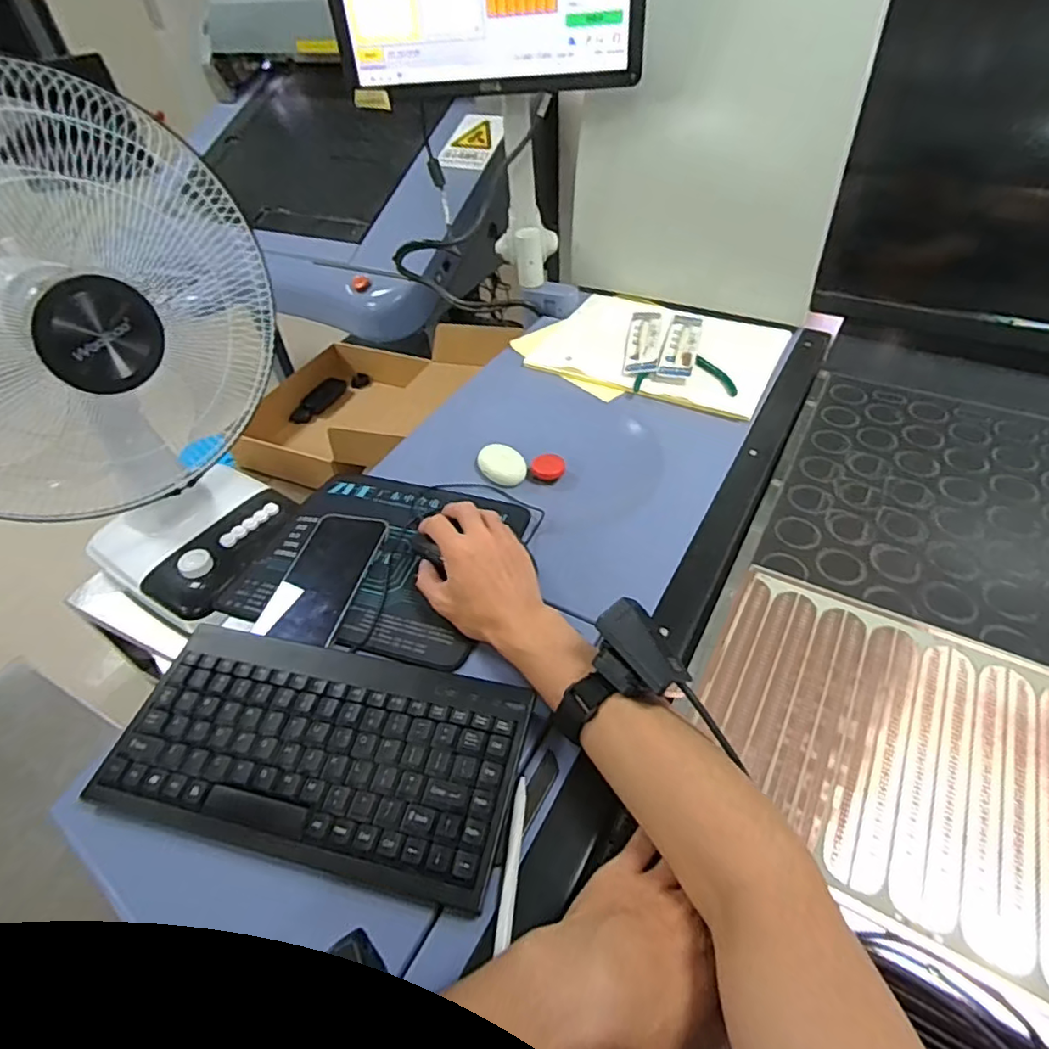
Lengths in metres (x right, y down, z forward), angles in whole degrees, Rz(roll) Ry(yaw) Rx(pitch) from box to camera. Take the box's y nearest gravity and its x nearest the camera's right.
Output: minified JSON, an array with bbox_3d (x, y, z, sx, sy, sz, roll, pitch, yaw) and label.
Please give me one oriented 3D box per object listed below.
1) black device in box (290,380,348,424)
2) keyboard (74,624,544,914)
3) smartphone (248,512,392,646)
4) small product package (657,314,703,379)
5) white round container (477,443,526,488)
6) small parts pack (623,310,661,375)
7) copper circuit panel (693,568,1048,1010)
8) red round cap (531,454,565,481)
[{"bbox_3d":[-0.449,-0.272,1.294,0.043,0.032,0.153,17,49,18],"label":"black device in box"},{"bbox_3d":[-0.149,0.163,0.428,0.286,0.028,0.142,8,46,11],"label":"keyboard"},{"bbox_3d":[-0.187,0.047,0.554,0.077,0.013,0.146,8,46,10],"label":"smartphone"},{"bbox_3d":[0.218,-0.251,0.813,0.044,0.017,0.174,11,47,14],"label":"small product package"},{"bbox_3d":[-0.026,-0.071,0.698,0.049,0.015,0.063,-30,51,-24],"label":"white round container"},{"bbox_3d":[0.168,-0.261,0.826,0.043,0.014,0.174,6,46,9],"label":"small parts pack"},{"bbox_3d":[0.364,0.192,0.385,0.481,0.008,0.243,22,50,23],"label":"copper circuit panel"},{"bbox_3d":[0.028,-0.068,0.694,0.038,0.010,0.038,-2,45,2],"label":"red round cap"}]

